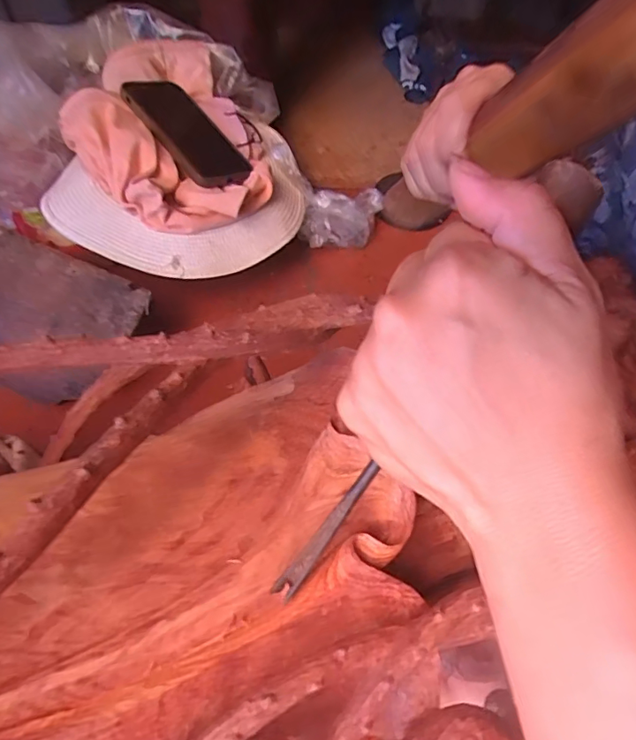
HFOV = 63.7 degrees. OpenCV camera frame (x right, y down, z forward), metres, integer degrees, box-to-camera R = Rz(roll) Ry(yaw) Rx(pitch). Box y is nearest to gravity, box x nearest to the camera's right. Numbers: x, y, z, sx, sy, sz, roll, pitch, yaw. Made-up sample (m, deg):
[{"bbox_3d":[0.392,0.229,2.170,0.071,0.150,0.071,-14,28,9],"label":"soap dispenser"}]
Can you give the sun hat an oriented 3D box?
[{"bbox_3d":[-0.151,-0.251,0.595,0.268,0.111,0.320,17,53,7],"label":"sun hat"}]

